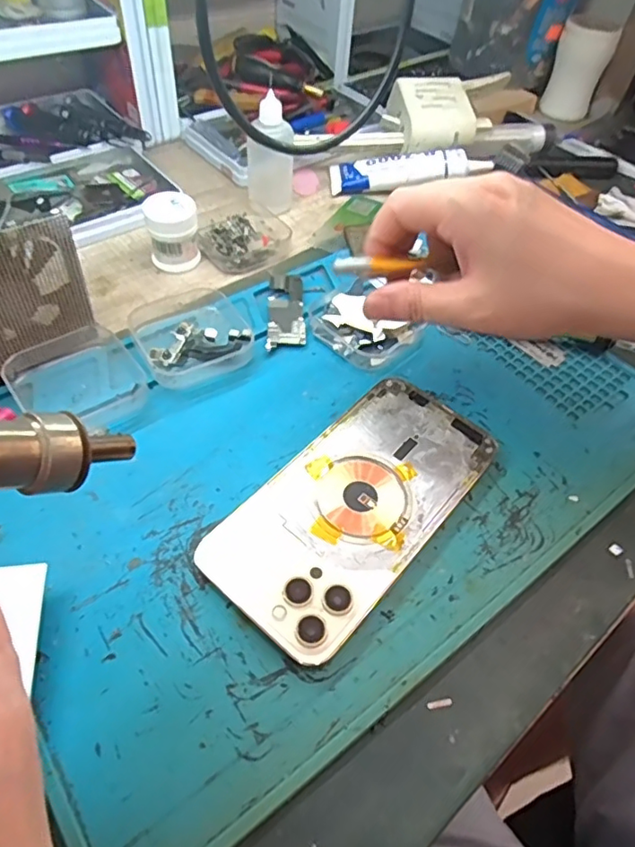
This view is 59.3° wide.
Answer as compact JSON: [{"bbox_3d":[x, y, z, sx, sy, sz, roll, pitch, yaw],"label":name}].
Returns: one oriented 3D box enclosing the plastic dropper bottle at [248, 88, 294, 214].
[{"bbox_3d":[-0.035,-0.209,0.426,0.034,0.071,0.035,3,53,-4],"label":"plastic dropper bottle"}]

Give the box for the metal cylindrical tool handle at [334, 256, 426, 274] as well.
[{"bbox_3d":[0.033,-0.084,0.295,0.049,0.006,0.008,-4,54,-14],"label":"metal cylindrical tool handle"}]

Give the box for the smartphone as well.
[{"bbox_3d":[0.021,0.037,0.280,0.077,0.011,0.156,37,58,20],"label":"smartphone"}]

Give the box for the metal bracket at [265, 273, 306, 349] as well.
[{"bbox_3d":[-0.020,-0.074,0.364,0.024,0.005,0.070,3,53,-4],"label":"metal bracket"}]

